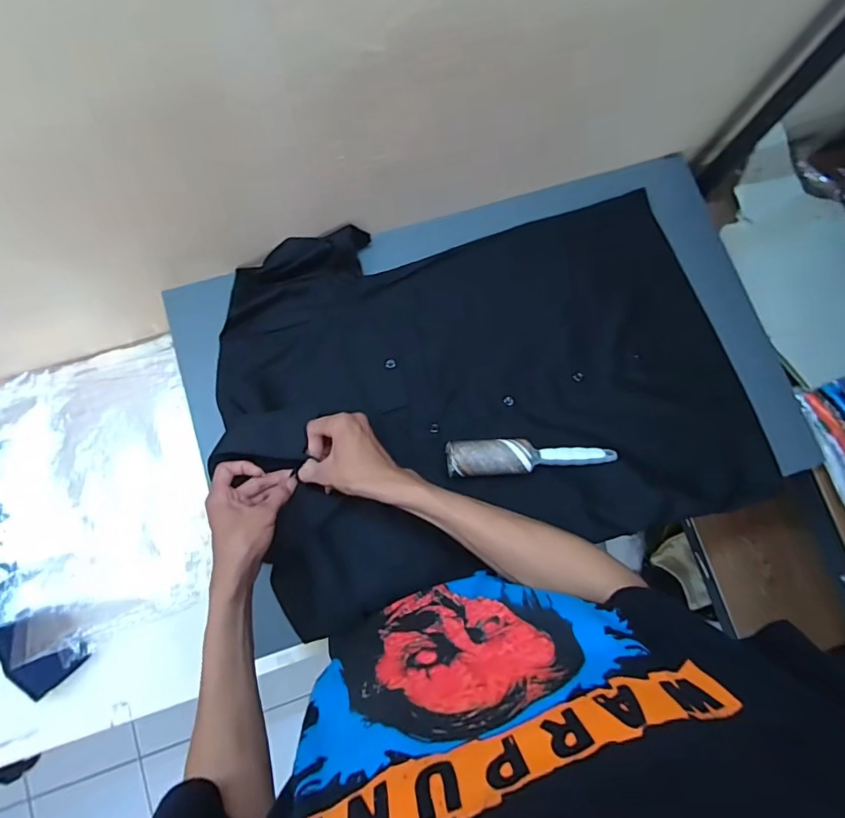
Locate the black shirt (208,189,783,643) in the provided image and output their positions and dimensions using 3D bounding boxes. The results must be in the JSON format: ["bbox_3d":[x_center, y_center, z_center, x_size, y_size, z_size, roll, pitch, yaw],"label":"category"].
[{"bbox_3d":[0.095,-0.033,0.646,0.680,0.070,0.470,-15,74,-6],"label":"black shirt"}]

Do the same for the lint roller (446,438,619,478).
[{"bbox_3d":[0.144,0.059,0.616,0.223,0.035,0.047,-4,80,-3],"label":"lint roller"}]

